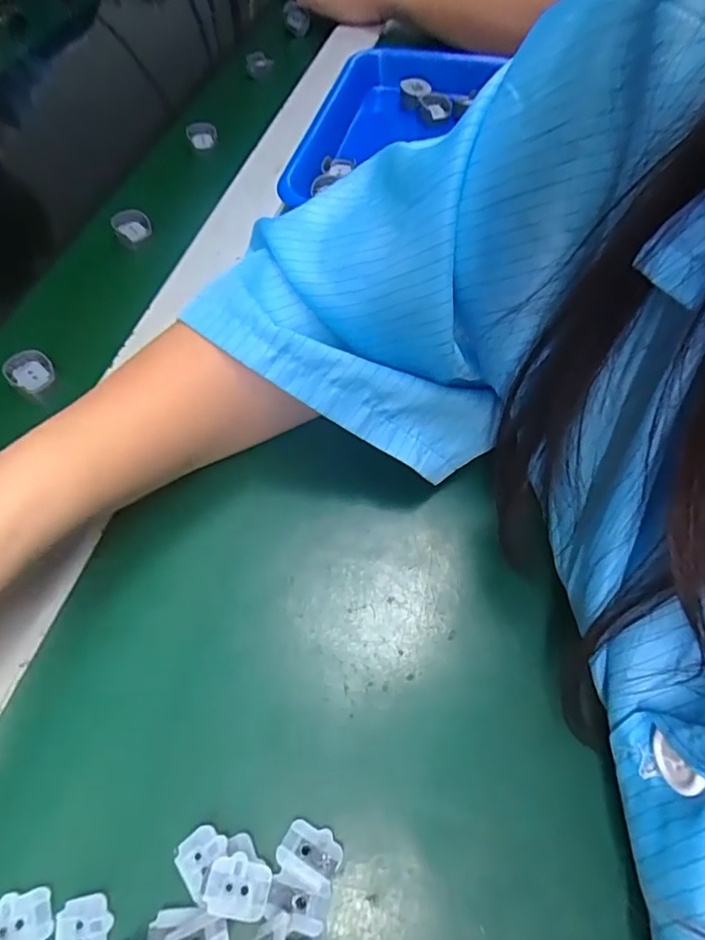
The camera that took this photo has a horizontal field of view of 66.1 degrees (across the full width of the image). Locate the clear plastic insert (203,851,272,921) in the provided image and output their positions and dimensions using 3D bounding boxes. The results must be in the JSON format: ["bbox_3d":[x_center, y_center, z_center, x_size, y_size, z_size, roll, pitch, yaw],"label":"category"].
[{"bbox_3d":[-0.039,0.140,0.182,0.019,0.006,0.017,7,59,5],"label":"clear plastic insert"}]

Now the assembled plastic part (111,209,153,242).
[{"bbox_3d":[-0.161,-0.178,0.396,0.025,0.014,0.017,-26,62,-15],"label":"assembled plastic part"}]

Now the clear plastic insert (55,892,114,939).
[{"bbox_3d":[-0.090,0.155,0.181,0.017,0.004,0.022,-10,59,-5],"label":"clear plastic insert"}]

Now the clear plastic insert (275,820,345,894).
[{"bbox_3d":[-0.015,0.135,0.192,0.021,0.005,0.016,26,62,16],"label":"clear plastic insert"}]

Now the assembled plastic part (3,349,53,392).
[{"bbox_3d":[-0.194,-0.060,0.325,0.025,0.011,0.026,0,59,1],"label":"assembled plastic part"}]

